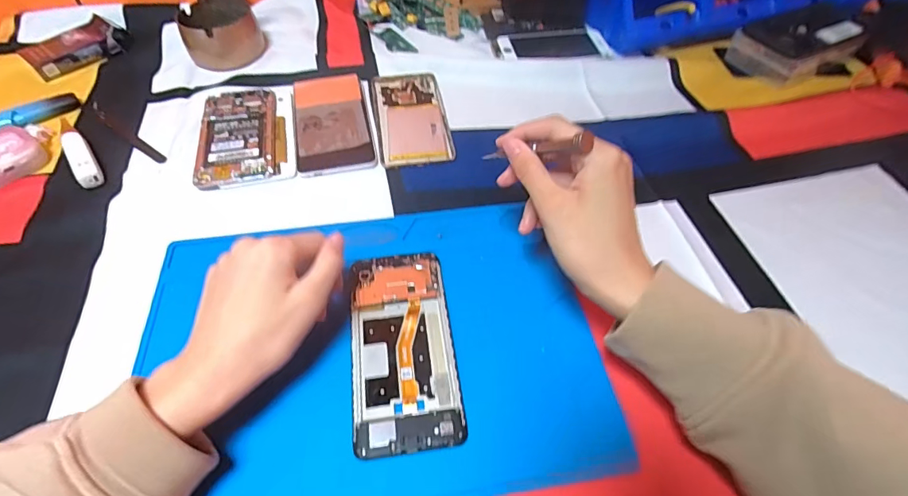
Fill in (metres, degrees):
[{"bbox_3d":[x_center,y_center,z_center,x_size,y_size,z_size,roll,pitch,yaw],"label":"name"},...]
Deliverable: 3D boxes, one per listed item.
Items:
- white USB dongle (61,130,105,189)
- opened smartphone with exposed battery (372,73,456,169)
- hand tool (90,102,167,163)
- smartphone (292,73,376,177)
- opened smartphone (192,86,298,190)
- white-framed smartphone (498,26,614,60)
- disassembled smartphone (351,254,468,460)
[{"bbox_3d":[-0.351,-0.086,0.433,0.020,0.016,0.078,-32,59,-22],"label":"white USB dongle"},{"bbox_3d":[-0.046,-0.142,0.495,0.075,0.006,0.151,-8,53,-6],"label":"opened smartphone with exposed battery"},{"bbox_3d":[-0.340,-0.120,0.471,0.140,0.005,0.013,32,59,22],"label":"hand tool"},{"bbox_3d":[-0.125,-0.132,0.480,0.078,0.009,0.149,-9,53,-7],"label":"smartphone"},{"bbox_3d":[-0.208,-0.120,0.466,0.088,0.012,0.144,-10,53,-8],"label":"opened smartphone"},{"bbox_3d":[0.125,-0.256,0.579,0.133,0.012,0.073,-6,53,-5],"label":"white-framed smartphone"},{"bbox_3d":[-0.037,0.068,0.329,0.070,0.010,0.149,-7,53,-5],"label":"disassembled smartphone"}]

